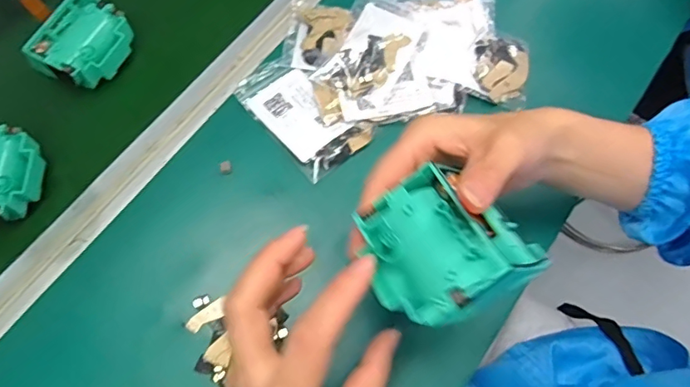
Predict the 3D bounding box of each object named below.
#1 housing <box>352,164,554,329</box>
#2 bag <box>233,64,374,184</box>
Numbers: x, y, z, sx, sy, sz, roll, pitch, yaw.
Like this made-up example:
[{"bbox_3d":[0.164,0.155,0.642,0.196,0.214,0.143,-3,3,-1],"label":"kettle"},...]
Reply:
[{"bbox_3d":[0.054,0.032,0.277,0.075,0.042,0.077,-38,57,11],"label":"housing"},{"bbox_3d":[-0.037,-0.072,0.448,0.066,0.011,0.115,-38,73,-18],"label":"bag"}]

